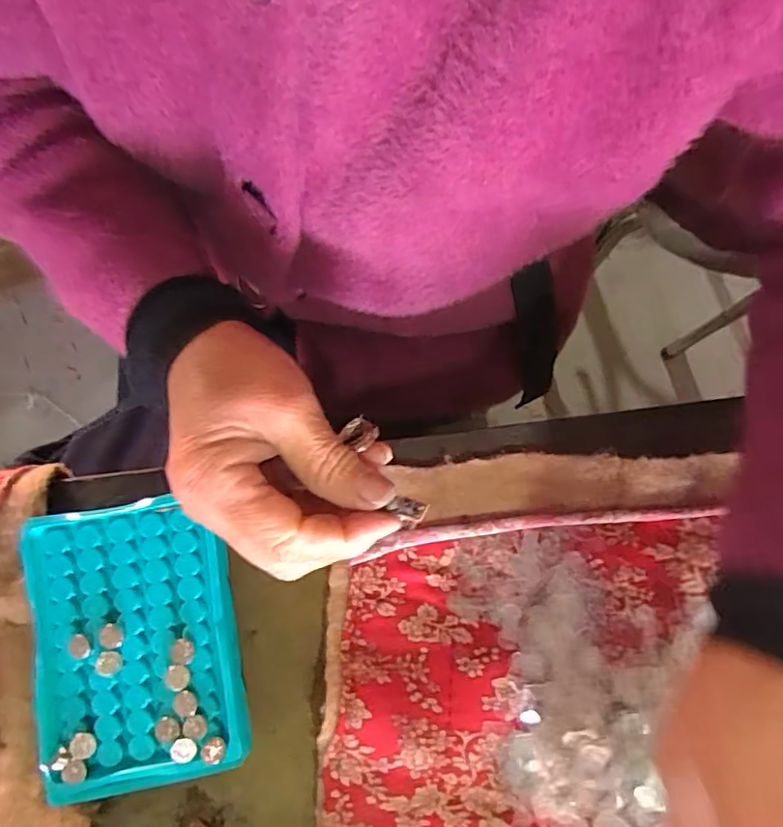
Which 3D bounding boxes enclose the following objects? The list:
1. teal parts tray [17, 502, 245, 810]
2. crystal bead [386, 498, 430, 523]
[{"bbox_3d":[-0.127,0.113,0.293,0.093,0.024,0.133,-12,78,-2],"label":"teal parts tray"},{"bbox_3d":[0.007,0.042,0.253,0.016,0.006,0.009,18,74,4],"label":"crystal bead"}]

